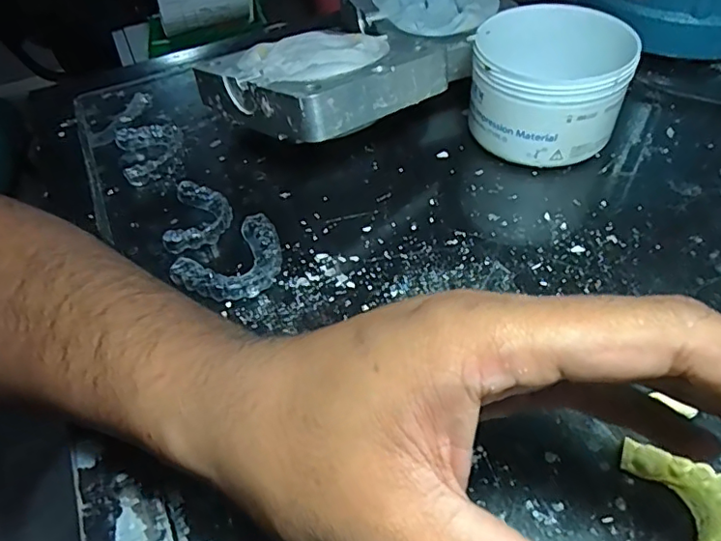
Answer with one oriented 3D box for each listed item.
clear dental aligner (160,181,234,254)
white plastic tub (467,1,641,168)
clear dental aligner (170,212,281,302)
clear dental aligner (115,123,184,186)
[{"bbox_3d":[-0.093,-0.031,0.319,0.032,0.011,0.051,-2,49,4],"label":"clear dental aligner"},{"bbox_3d":[0.114,-0.114,0.342,0.088,0.064,0.087,-3,49,3],"label":"white plastic tub"},{"bbox_3d":[-0.067,-0.003,0.294,0.059,0.011,0.043,-34,54,-22],"label":"clear dental aligner"},{"bbox_3d":[-0.141,-0.082,0.372,0.042,0.007,0.058,-21,51,-13],"label":"clear dental aligner"}]

